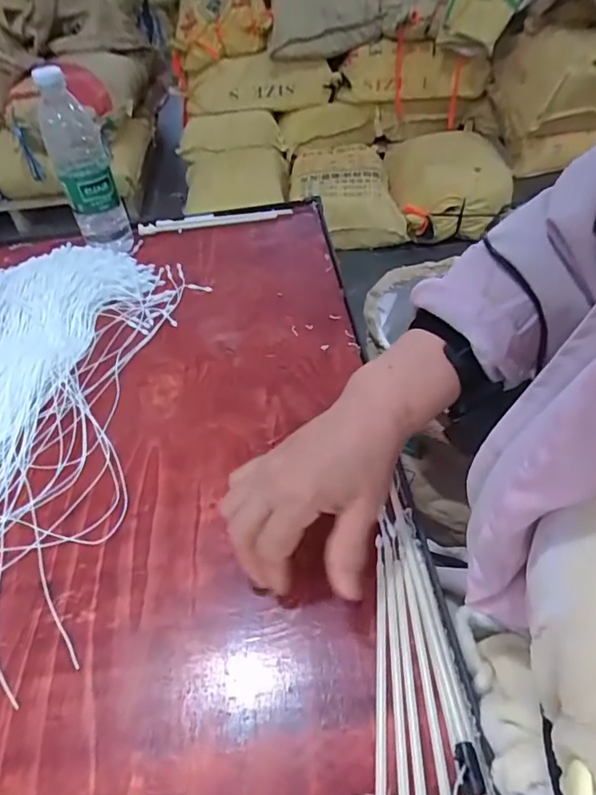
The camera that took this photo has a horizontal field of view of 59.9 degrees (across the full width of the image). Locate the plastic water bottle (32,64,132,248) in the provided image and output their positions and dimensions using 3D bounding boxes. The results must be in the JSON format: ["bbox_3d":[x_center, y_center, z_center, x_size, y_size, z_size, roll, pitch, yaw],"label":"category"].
[{"bbox_3d":[-0.264,-0.279,0.640,0.064,0.212,0.054,-21,48,-13],"label":"plastic water bottle"}]

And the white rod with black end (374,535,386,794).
[{"bbox_3d":[0.048,0.185,0.300,0.011,0.010,0.228,1,47,8],"label":"white rod with black end"}]

